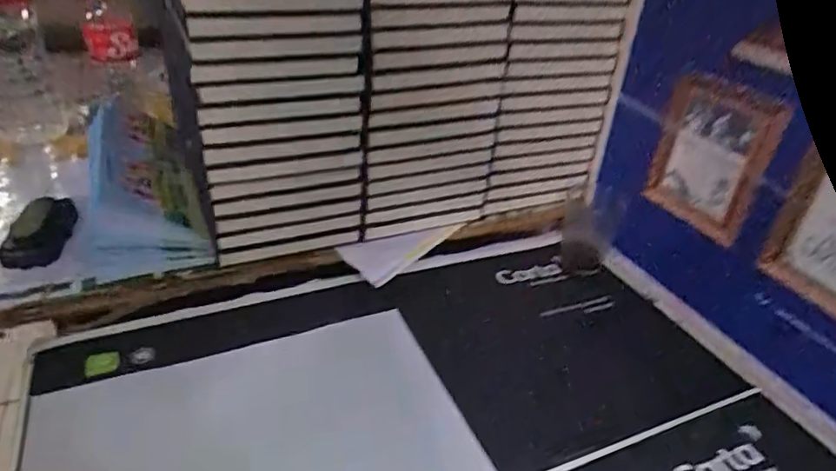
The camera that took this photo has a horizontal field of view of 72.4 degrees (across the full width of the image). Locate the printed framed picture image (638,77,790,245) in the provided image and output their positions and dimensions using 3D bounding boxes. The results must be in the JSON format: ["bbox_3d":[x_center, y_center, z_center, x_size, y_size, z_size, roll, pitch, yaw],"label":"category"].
[{"bbox_3d":[0.293,-0.081,0.582,0.009,0.139,0.126,-8,33,-19],"label":"printed framed picture image"}]

